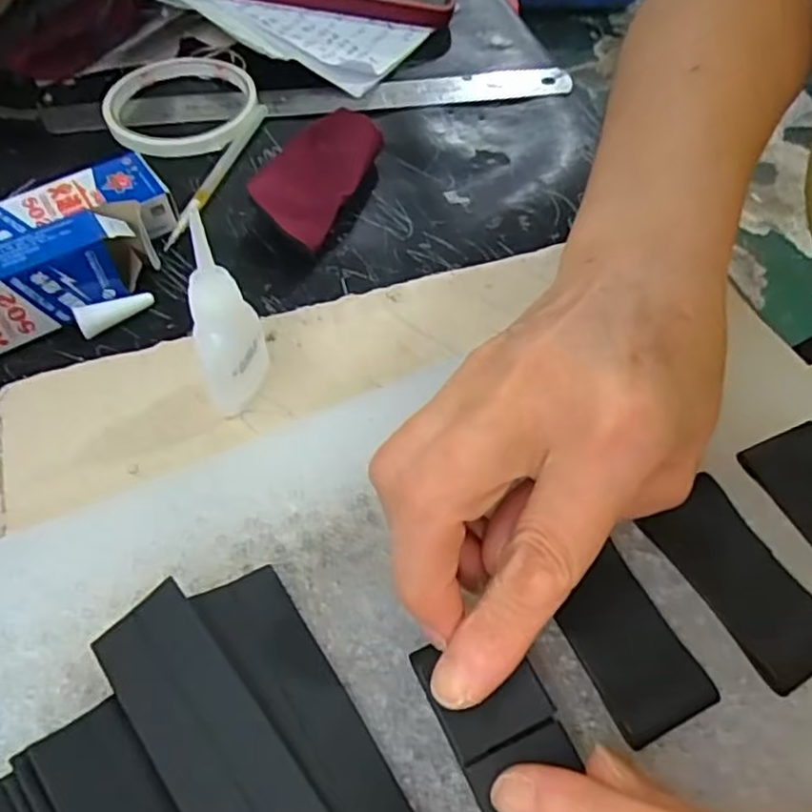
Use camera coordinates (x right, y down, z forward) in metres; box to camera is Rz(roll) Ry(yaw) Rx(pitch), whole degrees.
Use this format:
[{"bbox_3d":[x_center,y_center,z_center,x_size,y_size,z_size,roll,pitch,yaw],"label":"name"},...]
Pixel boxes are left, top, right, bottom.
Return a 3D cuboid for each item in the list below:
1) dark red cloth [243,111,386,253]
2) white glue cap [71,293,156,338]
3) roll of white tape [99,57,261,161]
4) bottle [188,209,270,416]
[{"bbox_3d":[-0.048,-0.127,0.366,0.052,0.015,0.102,19,56,12],"label":"dark red cloth"},{"bbox_3d":[-0.133,-0.044,0.313,0.034,0.011,0.011,-33,62,-22],"label":"white glue cap"},{"bbox_3d":[-0.131,-0.178,0.402,0.085,0.010,0.089,1,55,-1],"label":"roll of white tape"},{"bbox_3d":[-0.060,-0.027,0.228,0.019,0.080,0.021,-5,55,-5],"label":"bottle"}]

